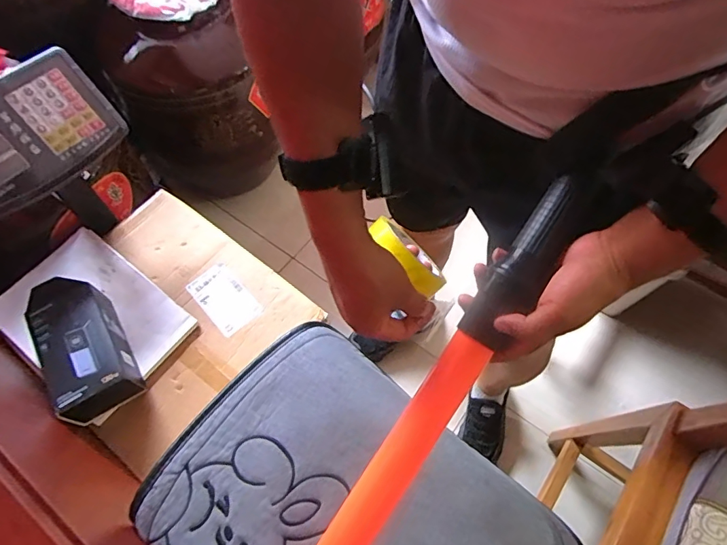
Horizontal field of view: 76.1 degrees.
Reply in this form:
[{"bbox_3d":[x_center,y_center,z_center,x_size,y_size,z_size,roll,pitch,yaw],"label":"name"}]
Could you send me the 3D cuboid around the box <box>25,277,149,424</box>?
[{"bbox_3d":[-0.421,0.112,0.706,0.109,0.086,0.200,-27,65,-14],"label":"box"}]

